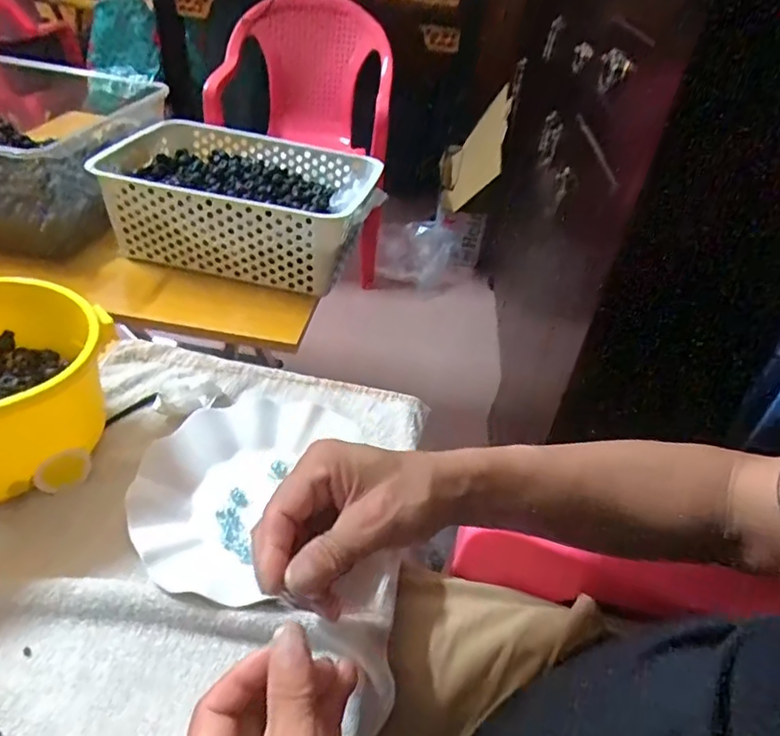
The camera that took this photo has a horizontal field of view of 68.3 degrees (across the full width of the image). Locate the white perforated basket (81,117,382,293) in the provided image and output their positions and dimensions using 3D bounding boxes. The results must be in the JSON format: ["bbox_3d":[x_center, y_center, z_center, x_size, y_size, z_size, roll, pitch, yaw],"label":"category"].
[{"bbox_3d":[-0.190,-0.210,0.729,0.316,0.108,0.205,12,40,6],"label":"white perforated basket"}]

